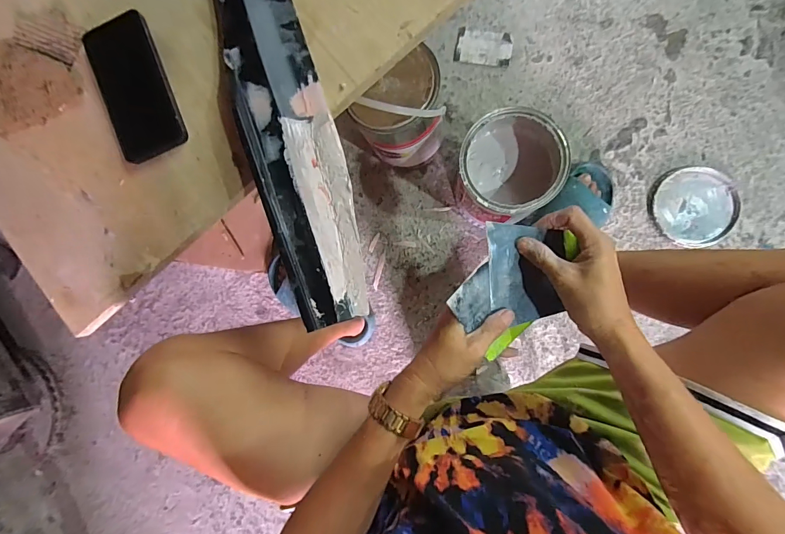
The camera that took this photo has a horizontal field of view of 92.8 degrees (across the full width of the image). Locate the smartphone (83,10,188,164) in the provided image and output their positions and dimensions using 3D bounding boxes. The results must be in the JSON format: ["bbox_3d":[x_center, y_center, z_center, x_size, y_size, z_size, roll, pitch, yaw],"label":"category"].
[{"bbox_3d":[-0.300,-0.208,0.432,0.081,0.013,0.164,-21,85,8],"label":"smartphone"}]

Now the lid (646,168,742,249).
[{"bbox_3d":[0.583,-0.118,0.722,0.149,0.010,0.152,0,88,9],"label":"lid"}]

